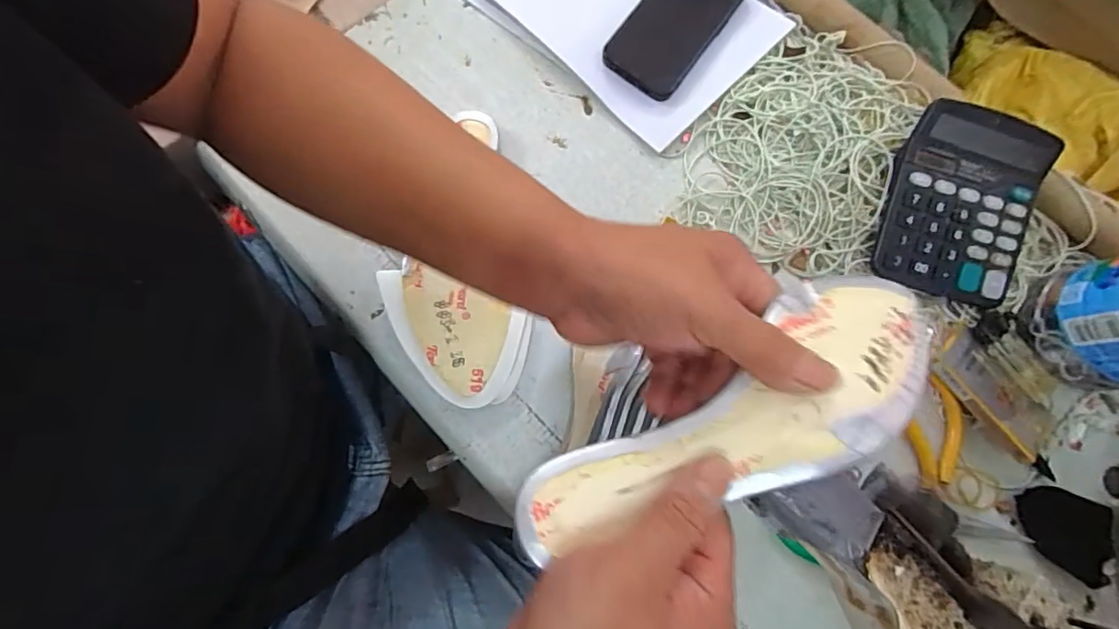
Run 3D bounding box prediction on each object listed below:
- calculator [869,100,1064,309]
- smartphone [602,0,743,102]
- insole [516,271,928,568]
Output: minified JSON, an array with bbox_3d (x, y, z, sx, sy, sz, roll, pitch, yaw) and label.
[{"bbox_3d":[0.324,-0.087,0.434,0.115,0.016,0.144,15,94,-3],"label":"calculator"},{"bbox_3d":[0.110,-0.273,0.499,0.074,0.012,0.155,34,78,7],"label":"smartphone"},{"bbox_3d":[0.088,0.046,0.259,0.234,0.032,0.079,-25,78,-9],"label":"insole"}]

